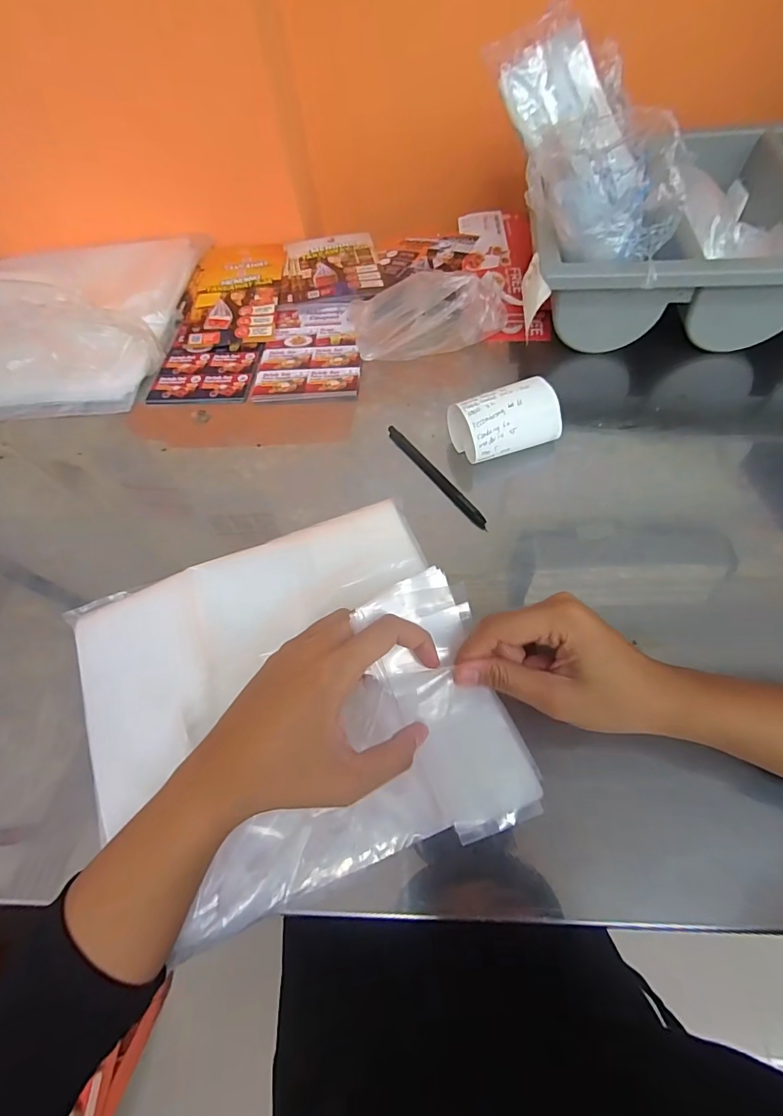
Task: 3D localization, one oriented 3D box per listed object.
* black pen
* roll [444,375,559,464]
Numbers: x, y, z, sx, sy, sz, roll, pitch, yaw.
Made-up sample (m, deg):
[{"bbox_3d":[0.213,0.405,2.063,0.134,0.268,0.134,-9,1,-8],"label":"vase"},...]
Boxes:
[{"bbox_3d":[0.038,-0.074,0.399,0.012,0.005,0.135,-32,61,-13],"label":"black pen"},{"bbox_3d":[0.097,-0.118,0.396,0.082,0.049,0.054,-18,59,-5],"label":"roll"}]

